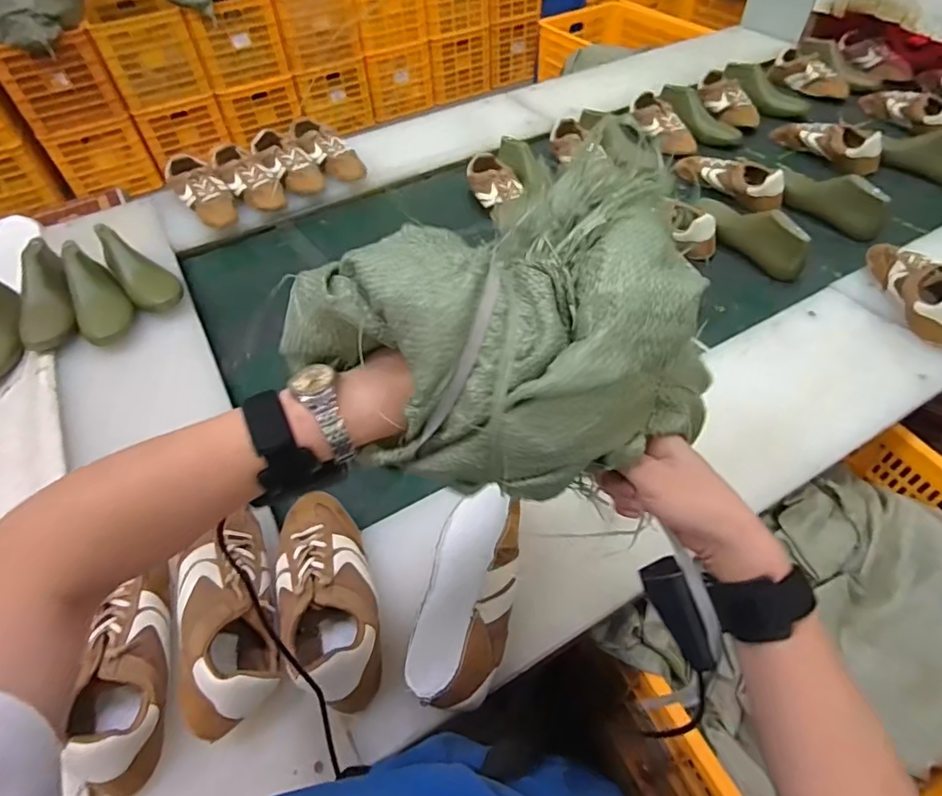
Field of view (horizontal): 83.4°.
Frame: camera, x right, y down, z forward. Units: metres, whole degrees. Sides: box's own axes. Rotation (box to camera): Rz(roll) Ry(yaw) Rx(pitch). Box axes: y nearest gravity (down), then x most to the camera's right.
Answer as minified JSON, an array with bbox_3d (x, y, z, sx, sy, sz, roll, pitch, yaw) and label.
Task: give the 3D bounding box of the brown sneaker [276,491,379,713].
[{"bbox_3d":[-0.166,0.213,0.599,0.100,0.086,0.253,-21,52,-13],"label":"brown sneaker"}]

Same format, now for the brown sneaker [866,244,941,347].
[{"bbox_3d":[0.748,-0.186,0.879,0.081,0.077,0.231,4,51,7],"label":"brown sneaker"}]

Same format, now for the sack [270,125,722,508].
[{"bbox_3d":[0.024,-0.038,0.332,0.233,0.130,0.161,-22,52,-14],"label":"sack"}]

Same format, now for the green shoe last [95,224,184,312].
[{"bbox_3d":[-0.635,-0.242,0.993,0.242,0.051,0.082,42,62,10],"label":"green shoe last"}]

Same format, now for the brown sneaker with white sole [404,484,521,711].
[{"bbox_3d":[-0.001,0.212,0.588,0.096,0.076,0.239,6,51,9],"label":"brown sneaker with white sole"}]

